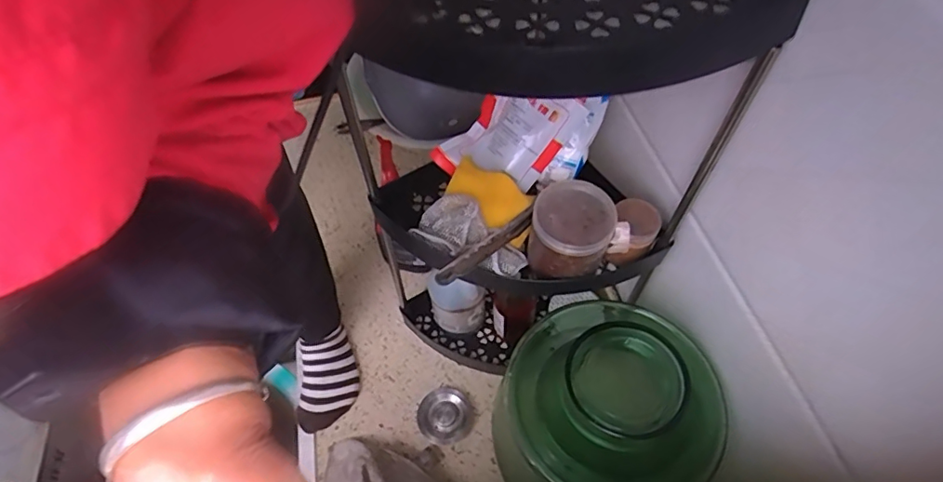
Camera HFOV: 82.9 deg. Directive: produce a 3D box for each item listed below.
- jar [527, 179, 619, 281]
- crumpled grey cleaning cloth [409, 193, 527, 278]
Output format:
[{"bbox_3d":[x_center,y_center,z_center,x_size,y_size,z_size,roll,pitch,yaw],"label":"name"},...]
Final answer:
[{"bbox_3d":[0.105,-0.007,0.561,0.080,0.082,0.080,-1,56,1],"label":"jar"},{"bbox_3d":[0.000,-0.004,0.580,0.124,0.064,0.048,32,62,7],"label":"crumpled grey cleaning cloth"}]

